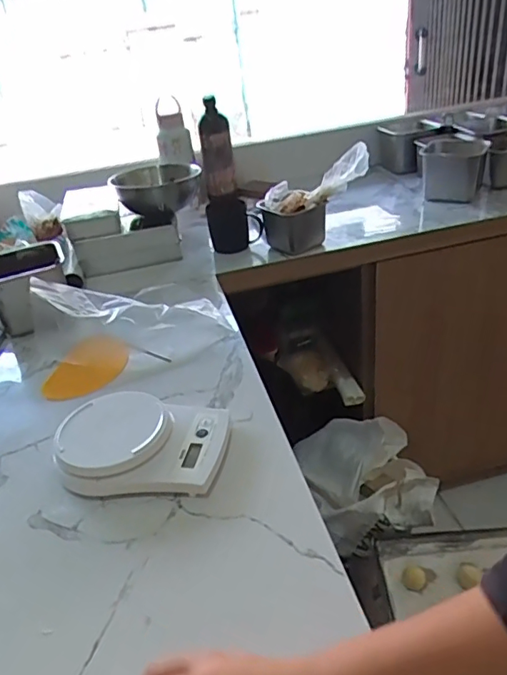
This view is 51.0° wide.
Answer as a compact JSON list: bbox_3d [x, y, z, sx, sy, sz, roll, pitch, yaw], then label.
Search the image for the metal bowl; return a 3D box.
[{"bbox_3d":[-0.200,-0.313,1.114,0.183,0.070,0.148,-9,31,-2],"label":"metal bowl"}]

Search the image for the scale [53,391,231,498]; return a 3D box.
[{"bbox_3d":[-0.124,0.115,0.593,0.185,0.049,0.127,-2,31,8],"label":"scale"}]

